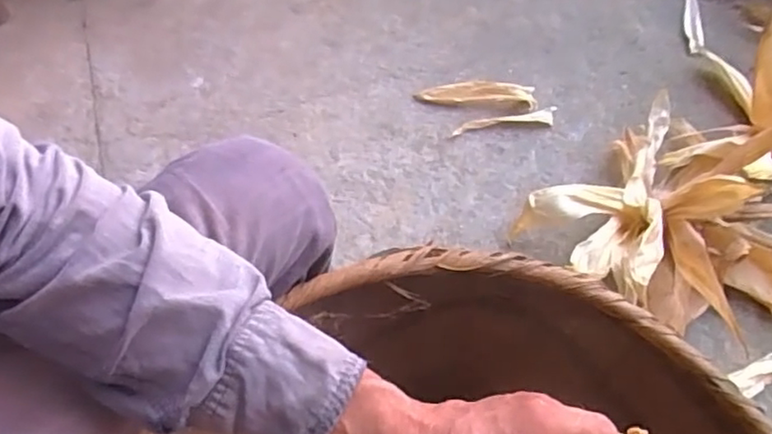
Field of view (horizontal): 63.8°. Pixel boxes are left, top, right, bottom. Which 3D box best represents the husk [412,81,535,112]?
[{"bbox_3d":[0.164,-0.221,1.114,0.209,0.017,0.053,4,56,1],"label":"husk"}]

